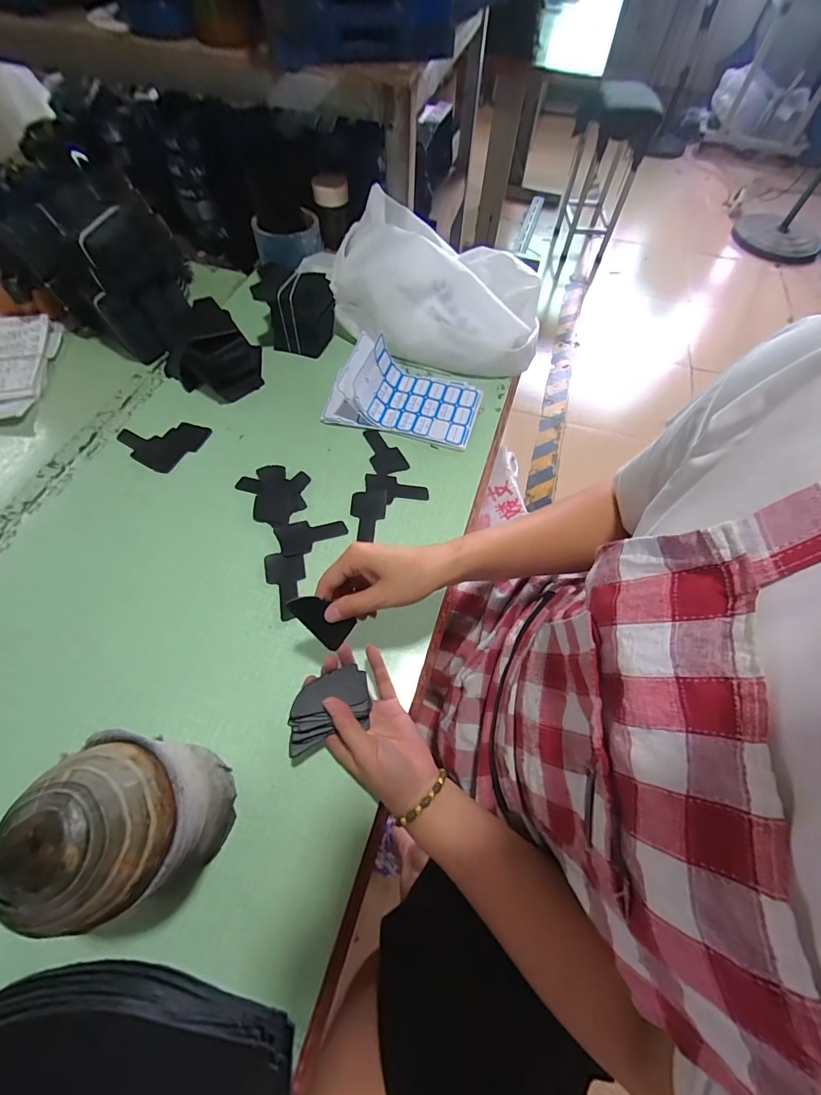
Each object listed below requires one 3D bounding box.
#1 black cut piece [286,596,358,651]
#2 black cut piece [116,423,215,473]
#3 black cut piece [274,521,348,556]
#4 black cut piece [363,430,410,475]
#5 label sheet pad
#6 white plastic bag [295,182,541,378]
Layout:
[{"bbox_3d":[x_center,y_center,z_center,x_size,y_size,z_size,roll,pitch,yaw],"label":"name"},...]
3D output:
[{"bbox_3d":[-0.082,0.064,0.379,0.031,0.004,0.061,-43,108,-8],"label":"black cut piece"},{"bbox_3d":[-0.343,-0.148,0.563,0.110,0.004,0.084,23,64,9],"label":"black cut piece"},{"bbox_3d":[-0.121,-0.016,0.507,0.084,0.004,0.043,-12,64,-9],"label":"black cut piece"},{"bbox_3d":[-0.038,-0.135,0.575,0.045,0.005,0.082,-20,65,-13],"label":"black cut piece"},{"bbox_3d":[-0.006,-0.230,0.590,0.209,0.066,0.131,13,63,4],"label":"label sheet pad"},{"bbox_3d":[0.020,-0.419,0.649,0.375,0.135,0.211,11,62,3],"label":"white plastic bag"}]

